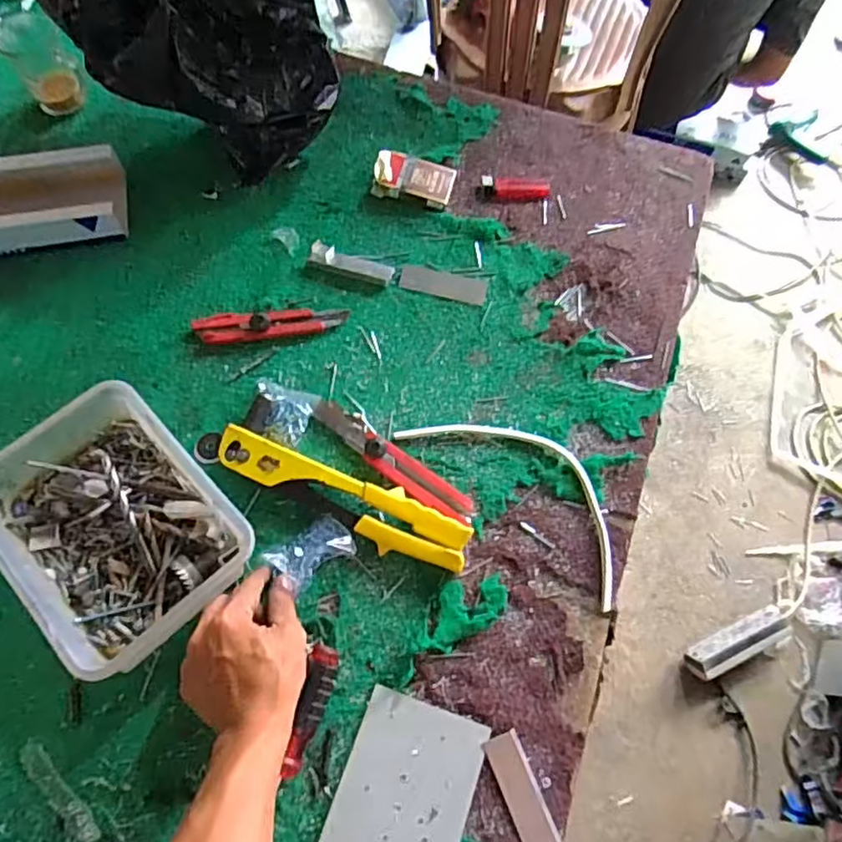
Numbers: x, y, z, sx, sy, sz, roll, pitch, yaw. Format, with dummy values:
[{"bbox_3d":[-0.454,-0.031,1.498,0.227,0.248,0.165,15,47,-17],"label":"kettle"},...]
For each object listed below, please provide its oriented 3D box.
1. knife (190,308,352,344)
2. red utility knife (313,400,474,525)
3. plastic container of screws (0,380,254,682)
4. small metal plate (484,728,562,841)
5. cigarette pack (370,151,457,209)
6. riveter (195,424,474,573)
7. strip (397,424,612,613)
[{"bbox_3d":[-0.158,-0.101,0.668,0.156,0.015,0.034,-3,66,-4],"label":"knife"},{"bbox_3d":[-0.030,0.038,0.608,0.180,0.023,0.038,34,69,12],"label":"red utility knife"},{"bbox_3d":[-0.268,0.091,0.562,0.171,0.051,0.226,-41,74,-18],"label":"plastic container of screws"},{"bbox_3d":[0.083,0.298,0.505,0.030,0.009,0.094,-20,68,-11],"label":"small metal plate"},{"bbox_3d":[-0.009,-0.278,0.746,0.090,0.022,0.054,18,78,-2],"label":"cigarette pack"},{"bbox_3d":[-0.085,0.065,0.588,0.269,0.031,0.048,23,67,8],"label":"riveter"},{"bbox_3d":[0.101,0.058,0.611,0.251,0.012,0.095,39,70,14],"label":"strip"}]

